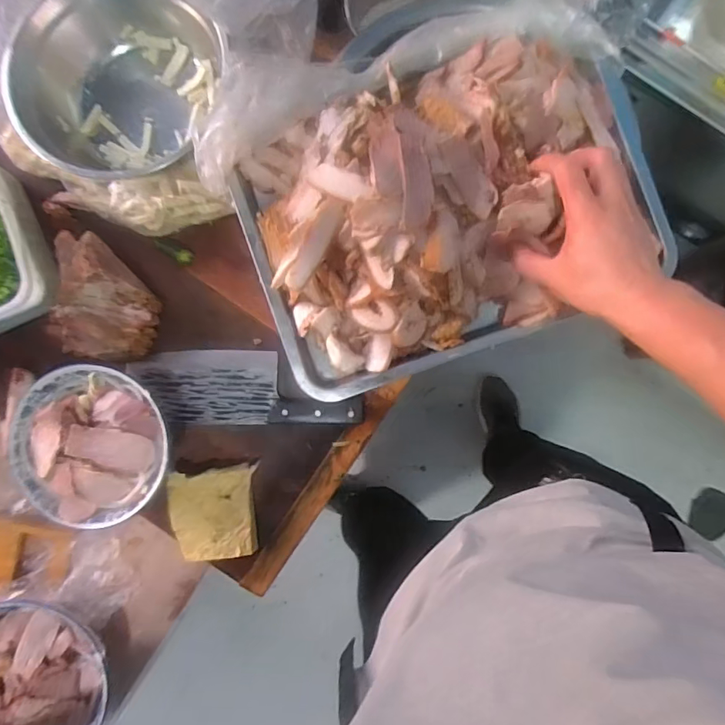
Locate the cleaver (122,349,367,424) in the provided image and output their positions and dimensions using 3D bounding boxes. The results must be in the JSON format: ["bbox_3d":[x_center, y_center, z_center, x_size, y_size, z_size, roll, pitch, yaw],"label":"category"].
[{"bbox_3d":[-0.148,0.032,0.642,0.292,0.020,0.092,0,89,1],"label":"cleaver"}]

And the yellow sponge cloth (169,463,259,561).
[{"bbox_3d":[-0.187,0.188,0.630,0.103,0.029,0.106,-6,89,1],"label":"yellow sponge cloth"}]

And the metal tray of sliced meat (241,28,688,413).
[{"bbox_3d":[0.087,-0.155,0.480,0.392,0.082,0.275,-20,89,1],"label":"metal tray of sliced meat"}]

